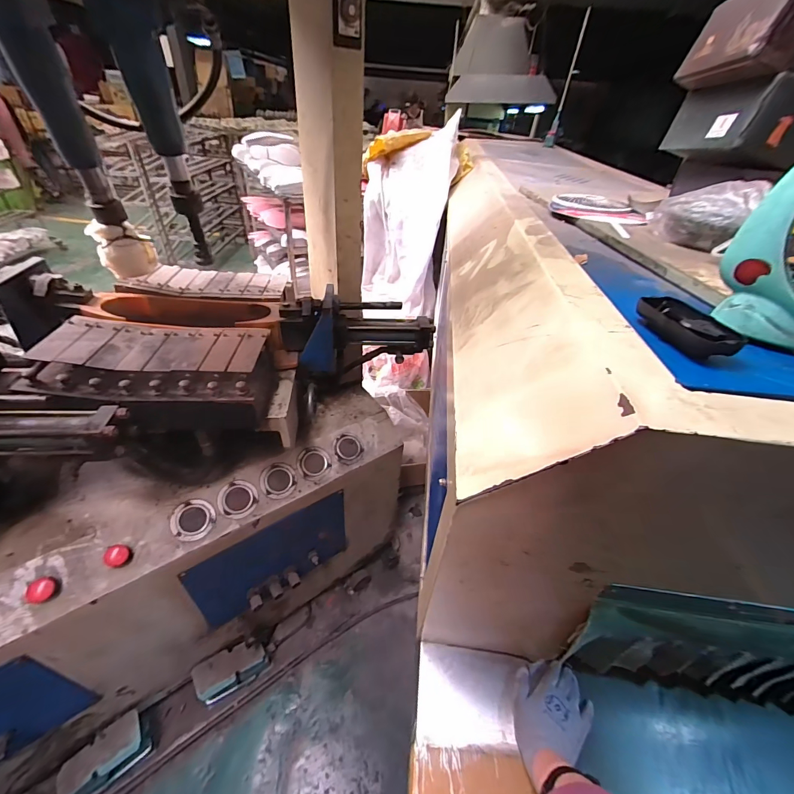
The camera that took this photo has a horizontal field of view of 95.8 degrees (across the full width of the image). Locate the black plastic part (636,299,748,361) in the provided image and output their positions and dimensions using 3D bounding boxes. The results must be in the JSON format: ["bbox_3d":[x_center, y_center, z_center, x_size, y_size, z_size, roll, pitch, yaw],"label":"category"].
[{"bbox_3d":[0.316,-0.076,0.392,0.048,0.031,0.105,2,39,-4],"label":"black plastic part"}]

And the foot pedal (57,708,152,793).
[{"bbox_3d":[-0.749,0.933,0.923,0.194,0.117,0.094,-28,50,-34],"label":"foot pedal"}]

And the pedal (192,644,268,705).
[{"bbox_3d":[-0.492,0.818,1.078,0.184,0.105,0.085,-20,46,-28],"label":"pedal"}]

